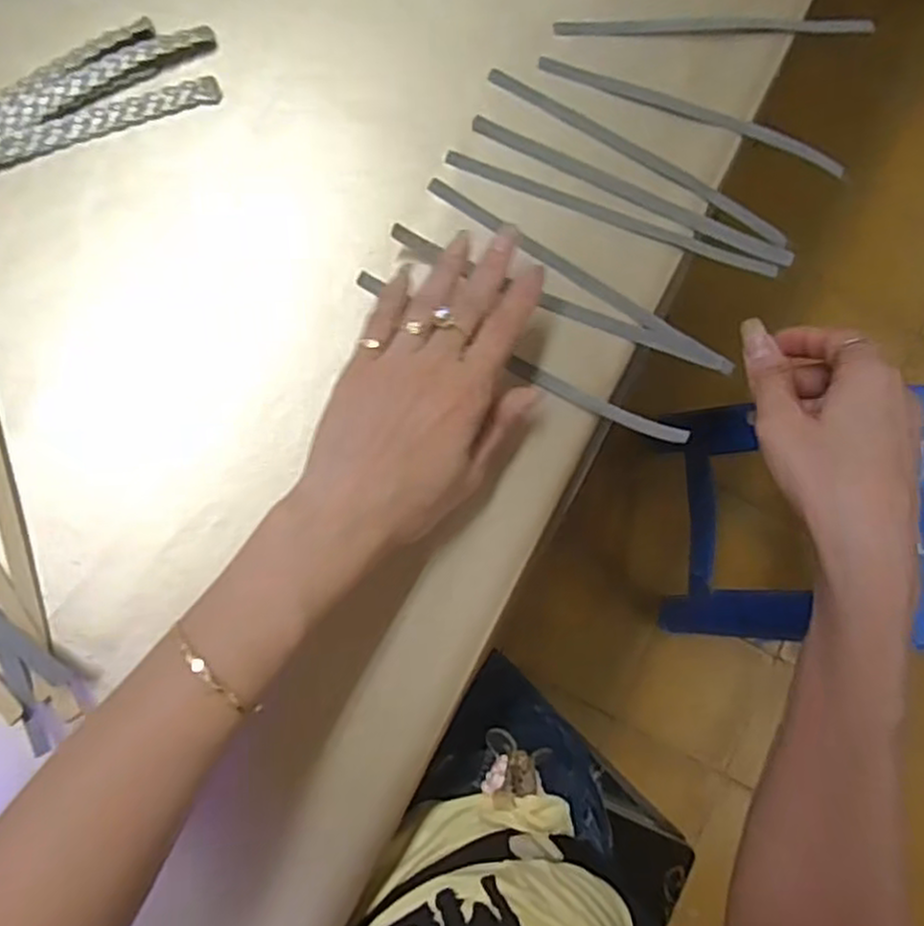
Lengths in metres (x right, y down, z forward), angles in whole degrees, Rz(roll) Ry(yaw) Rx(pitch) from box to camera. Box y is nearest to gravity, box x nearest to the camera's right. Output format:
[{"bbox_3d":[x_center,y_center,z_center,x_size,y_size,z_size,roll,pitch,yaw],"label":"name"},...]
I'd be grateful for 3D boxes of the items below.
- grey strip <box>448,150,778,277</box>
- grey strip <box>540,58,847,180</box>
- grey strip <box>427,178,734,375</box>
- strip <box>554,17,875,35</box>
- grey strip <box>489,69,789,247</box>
[{"bbox_3d":[0.084,-0.138,0.402,0.187,0.014,0.010,19,83,-6],"label":"grey strip"},{"bbox_3d":[0.135,-0.198,0.417,0.188,0.008,0.008,17,83,-7],"label":"grey strip"},{"bbox_3d":[0.064,-0.099,0.394,0.187,0.008,0.010,32,82,-2],"label":"grey strip"},{"bbox_3d":[0.147,-0.253,0.422,0.188,0.009,0.012,-4,86,-9],"label":"strip"},{"bbox_3d":[0.101,-0.171,0.411,0.188,0.005,0.011,28,82,-5],"label":"grey strip"}]

